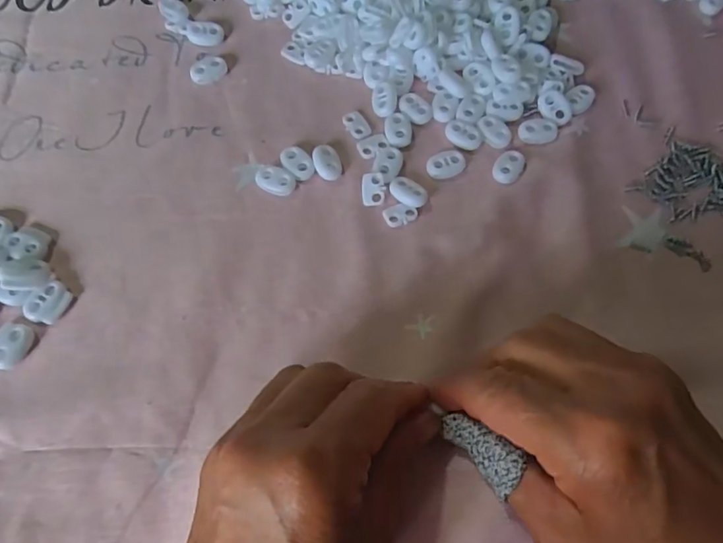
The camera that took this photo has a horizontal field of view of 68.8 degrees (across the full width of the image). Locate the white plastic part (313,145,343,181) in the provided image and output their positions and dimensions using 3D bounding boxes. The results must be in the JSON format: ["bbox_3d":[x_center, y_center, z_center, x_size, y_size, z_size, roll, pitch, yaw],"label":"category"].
[{"bbox_3d":[-0.019,-0.061,0.298,0.015,0.006,0.021,-12,69,-6],"label":"white plastic part"}]

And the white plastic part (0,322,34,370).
[{"bbox_3d":[-0.169,0.035,0.253,0.018,0.004,0.021,36,72,12],"label":"white plastic part"}]

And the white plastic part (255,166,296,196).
[{"bbox_3d":[-0.048,-0.050,0.294,0.022,0.005,0.015,24,70,8],"label":"white plastic part"}]

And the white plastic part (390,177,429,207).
[{"bbox_3d":[0.027,-0.044,0.293,0.021,0.005,0.015,38,72,13],"label":"white plastic part"}]

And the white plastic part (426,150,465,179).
[{"bbox_3d":[0.048,-0.061,0.301,0.022,0.004,0.015,-11,69,-6],"label":"white plastic part"}]

